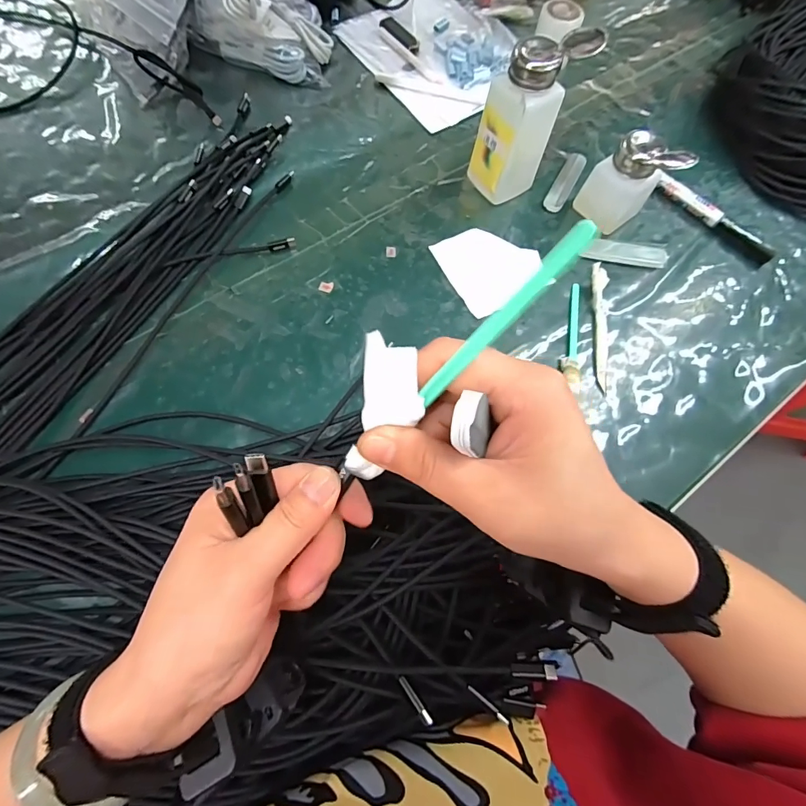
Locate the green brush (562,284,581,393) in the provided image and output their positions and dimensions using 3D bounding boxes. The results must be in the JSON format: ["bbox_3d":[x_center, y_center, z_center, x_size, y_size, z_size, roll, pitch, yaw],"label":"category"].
[{"bbox_3d":[0.154,-0.063,0.372,0.015,0.009,0.111,10,70,1],"label":"green brush"}]

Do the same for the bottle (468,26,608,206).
[{"bbox_3d":[0.111,-0.255,0.375,0.068,0.130,0.048,-22,73,-11],"label":"bottle"}]

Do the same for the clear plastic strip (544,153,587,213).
[{"bbox_3d":[0.174,-0.237,0.437,0.021,0.009,0.085,29,71,7],"label":"clear plastic strip"}]

